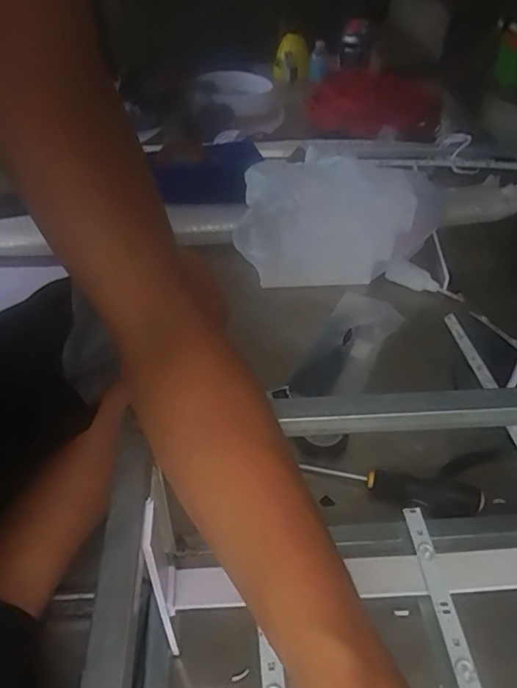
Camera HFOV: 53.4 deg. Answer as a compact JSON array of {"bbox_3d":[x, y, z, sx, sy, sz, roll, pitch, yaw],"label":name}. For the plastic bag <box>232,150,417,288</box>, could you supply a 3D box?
[{"bbox_3d":[0.100,-0.194,0.783,0.252,0.139,0.167,7,43,5],"label":"plastic bag"}]

